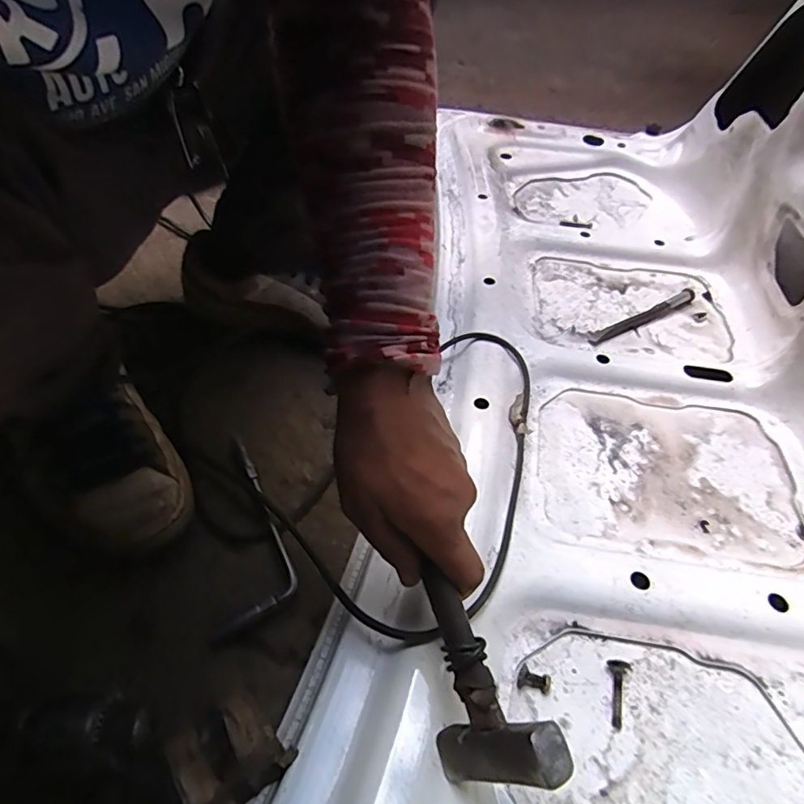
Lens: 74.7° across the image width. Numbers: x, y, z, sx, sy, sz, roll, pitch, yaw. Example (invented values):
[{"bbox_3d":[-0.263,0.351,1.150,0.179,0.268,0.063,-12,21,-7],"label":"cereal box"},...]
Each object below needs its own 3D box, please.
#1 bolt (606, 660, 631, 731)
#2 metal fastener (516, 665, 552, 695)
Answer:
[{"bbox_3d":[0.145,0.196,0.352,0.013,0.014,0.041,12,62,7],"label":"bolt"},{"bbox_3d":[0.089,0.189,0.355,0.022,0.008,0.013,18,50,13],"label":"metal fastener"}]

